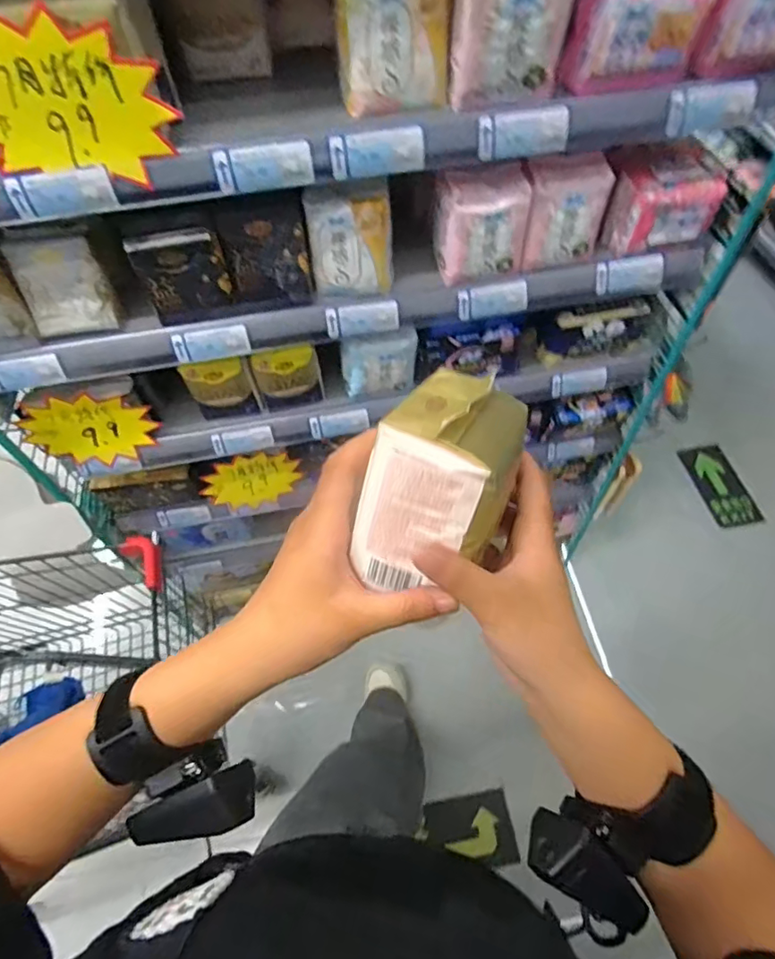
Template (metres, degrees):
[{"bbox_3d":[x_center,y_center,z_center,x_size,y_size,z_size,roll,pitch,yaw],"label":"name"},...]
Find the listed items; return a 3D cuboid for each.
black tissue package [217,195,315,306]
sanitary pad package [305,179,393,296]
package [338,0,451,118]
[{"bbox_3d":[-0.138,-0.262,0.630,0.094,0.110,0.037,-10,57,-5],"label":"black tissue package"},{"bbox_3d":[-0.043,-0.287,0.643,0.095,0.117,0.058,-6,57,-2],"label":"sanitary pad package"},{"bbox_3d":[0.007,-0.413,0.487,0.099,0.122,0.057,-1,57,1],"label":"package"}]

